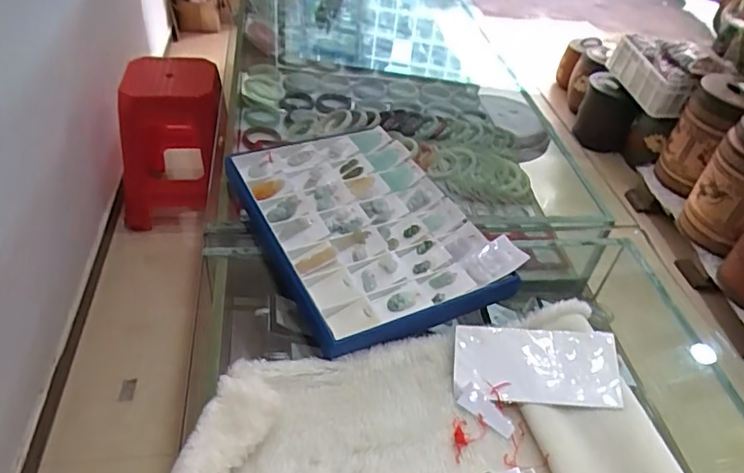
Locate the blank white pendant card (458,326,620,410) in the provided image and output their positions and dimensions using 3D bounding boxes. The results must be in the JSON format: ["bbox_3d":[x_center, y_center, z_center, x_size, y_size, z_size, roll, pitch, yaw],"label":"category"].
[{"bbox_3d":[0.159,0.125,0.539,0.151,0.009,0.077,0,56,10],"label":"blank white pendant card"}]

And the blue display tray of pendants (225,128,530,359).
[{"bbox_3d":[-0.011,-0.018,0.690,0.252,0.042,0.335,-18,48,-25],"label":"blue display tray of pendants"}]

